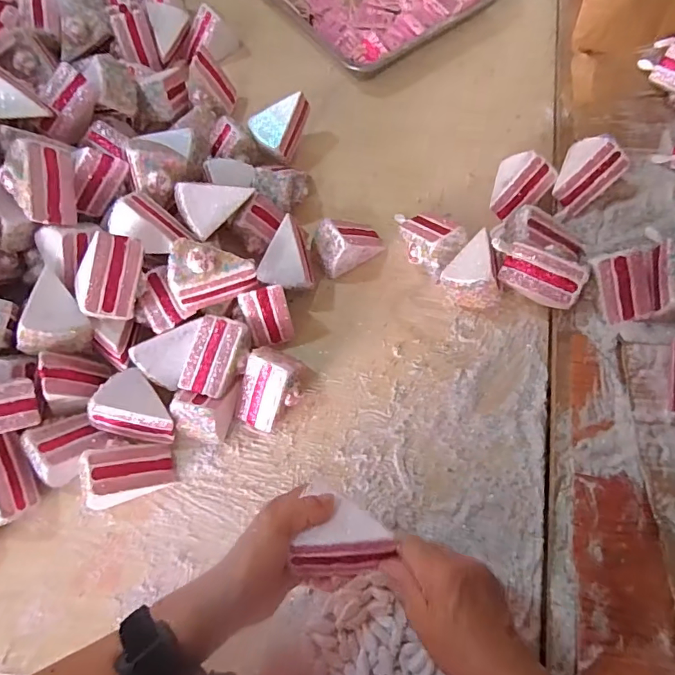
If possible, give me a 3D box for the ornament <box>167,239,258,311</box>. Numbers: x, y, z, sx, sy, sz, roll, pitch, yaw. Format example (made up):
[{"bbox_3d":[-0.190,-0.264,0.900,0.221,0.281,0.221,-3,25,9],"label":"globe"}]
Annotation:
[{"bbox_3d":[-0.141,-0.077,0.509,0.089,0.068,0.065,-22,70,-8],"label":"ornament"}]

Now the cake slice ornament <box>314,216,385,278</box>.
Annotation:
[{"bbox_3d":[0.019,-0.124,0.596,0.089,0.062,0.054,-24,71,-9],"label":"cake slice ornament"}]

